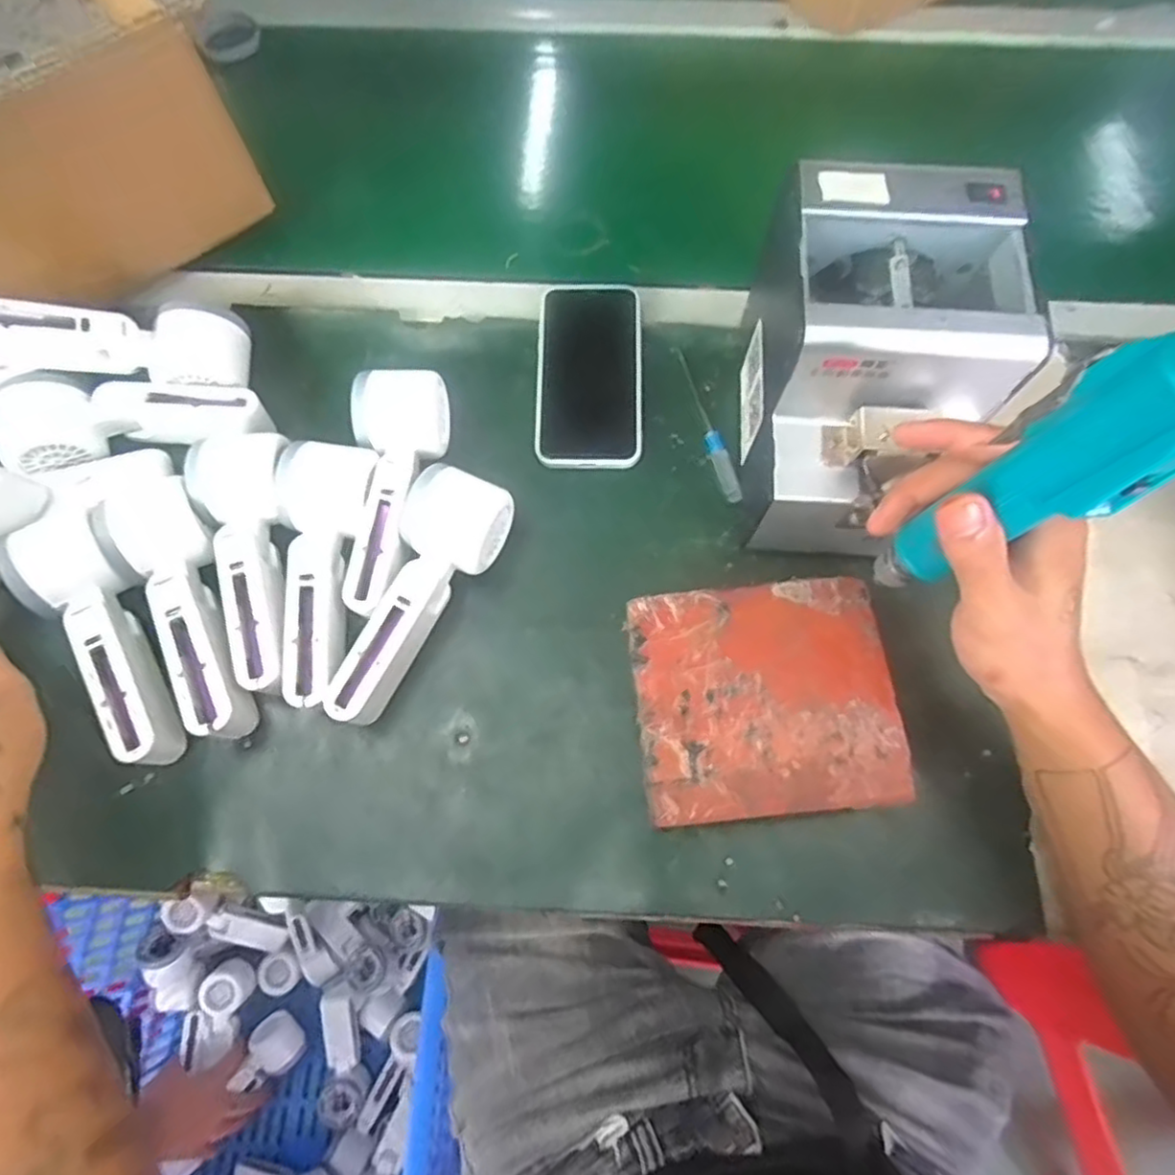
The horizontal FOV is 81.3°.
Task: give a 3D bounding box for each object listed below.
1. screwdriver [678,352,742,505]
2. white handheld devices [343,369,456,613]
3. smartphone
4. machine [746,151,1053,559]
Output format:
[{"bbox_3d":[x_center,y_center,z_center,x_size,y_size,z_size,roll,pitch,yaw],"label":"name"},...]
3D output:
[{"bbox_3d":[0.084,-0.114,0.485,0.012,0.007,0.121,-18,72,-6],"label":"screwdriver"},{"bbox_3d":[-0.121,-0.062,0.441,0.055,0.049,0.158,-2,71,0],"label":"white handheld devices"},{"bbox_3d":[0.002,-0.153,0.491,0.075,0.014,0.144,0,71,1],"label":"smartphone"},{"bbox_3d":[0.173,-0.128,0.413,0.133,0.143,0.169,-2,71,0],"label":"machine"}]

